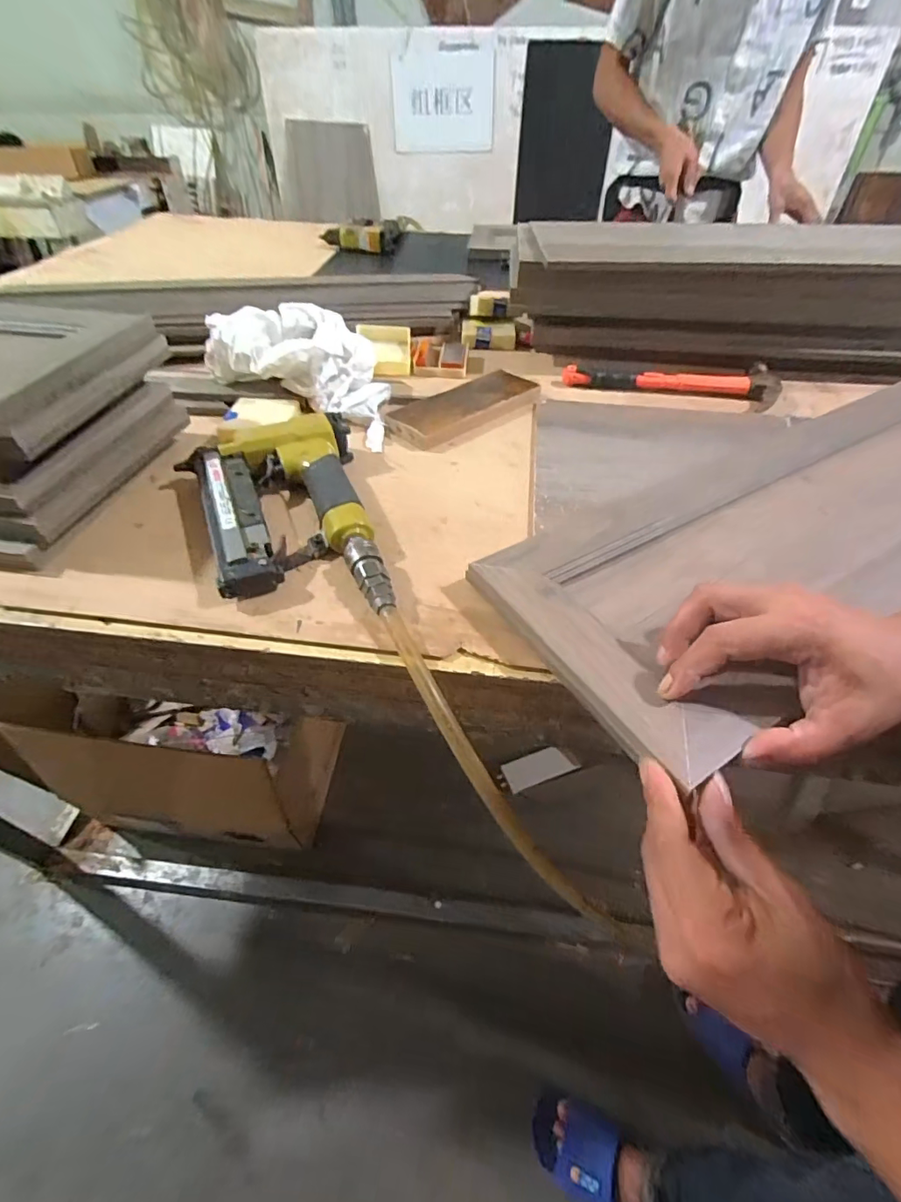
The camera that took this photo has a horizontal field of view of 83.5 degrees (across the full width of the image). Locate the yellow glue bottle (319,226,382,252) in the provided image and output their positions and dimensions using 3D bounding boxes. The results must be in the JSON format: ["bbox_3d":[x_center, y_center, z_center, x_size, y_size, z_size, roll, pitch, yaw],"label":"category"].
[{"bbox_3d":[-0.206,-0.741,1.030,0.137,0.036,0.059,7,47,5],"label":"yellow glue bottle"}]

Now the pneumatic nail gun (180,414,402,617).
[{"bbox_3d":[-0.140,-0.073,0.404,0.145,0.039,0.238,-11,48,-11],"label":"pneumatic nail gun"}]

